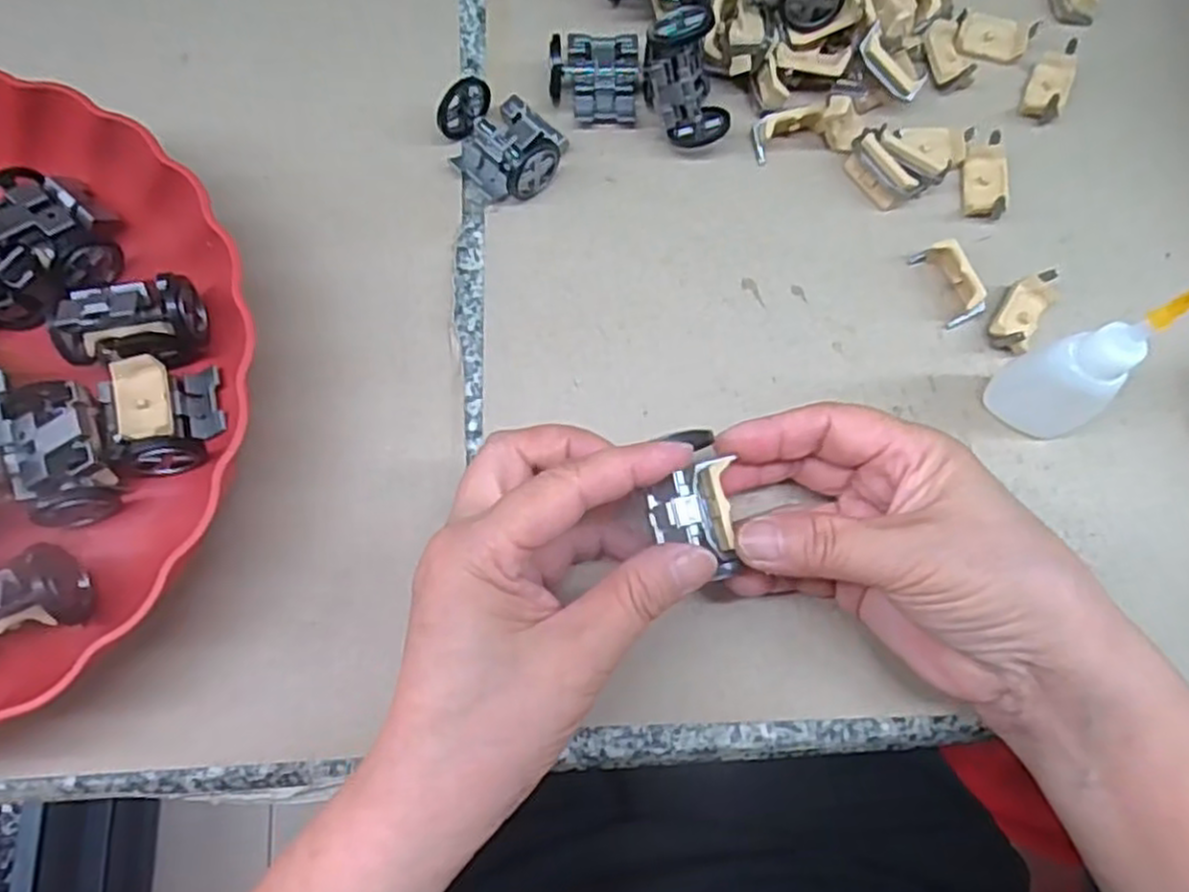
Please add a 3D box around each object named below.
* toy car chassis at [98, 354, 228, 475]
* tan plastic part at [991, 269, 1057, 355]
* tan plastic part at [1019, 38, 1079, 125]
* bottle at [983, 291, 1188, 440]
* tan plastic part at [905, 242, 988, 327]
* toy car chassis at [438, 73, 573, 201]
[{"bbox_3d":[-0.163,-0.012,0.288,0.033,0.027,0.042,-1,74,-2],"label":"toy car chassis"},{"bbox_3d":[0.181,-0.056,0.320,0.017,0.016,0.034,35,76,8],"label":"tan plastic part"},{"bbox_3d":[0.214,-0.170,0.357,0.016,0.016,0.038,27,75,6],"label":"tan plastic part"},{"bbox_3d":[0.175,-0.026,0.275,0.027,0.085,0.023,18,74,4],"label":"bottle"},{"bbox_3d":[0.150,-0.070,0.323,0.013,0.019,0.037,-19,75,-7],"label":"tan plastic part"},{"bbox_3d":[-0.039,-0.134,0.330,0.050,0.023,0.043,41,77,10],"label":"toy car chassis"}]

